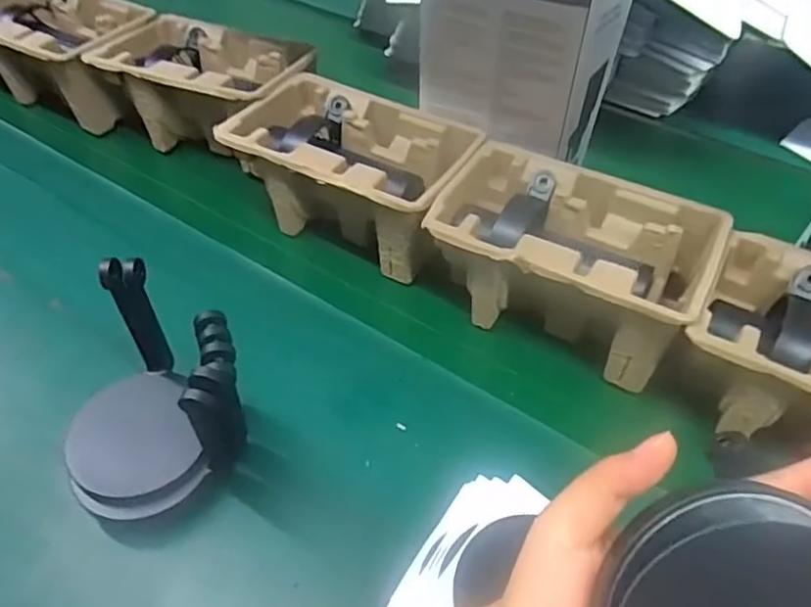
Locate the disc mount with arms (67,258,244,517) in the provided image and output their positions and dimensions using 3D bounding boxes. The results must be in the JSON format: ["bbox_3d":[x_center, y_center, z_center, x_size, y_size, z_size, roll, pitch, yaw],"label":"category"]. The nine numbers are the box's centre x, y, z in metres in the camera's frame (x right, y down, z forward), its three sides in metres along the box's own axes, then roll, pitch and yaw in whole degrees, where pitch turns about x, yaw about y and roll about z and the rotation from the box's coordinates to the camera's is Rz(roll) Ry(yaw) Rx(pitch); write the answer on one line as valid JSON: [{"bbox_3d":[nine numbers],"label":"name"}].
[{"bbox_3d":[-0.177,0.061,0.418,0.123,0.129,0.120,-17,52,-18],"label":"disc mount with arms"}]

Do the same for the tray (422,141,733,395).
[{"bbox_3d":[0.140,-0.040,0.542,0.224,0.099,0.145,25,52,17],"label":"tray"}]

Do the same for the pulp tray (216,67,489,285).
[{"bbox_3d":[-0.050,-0.135,0.626,0.226,0.103,0.153,27,52,19],"label":"pulp tray"}]

